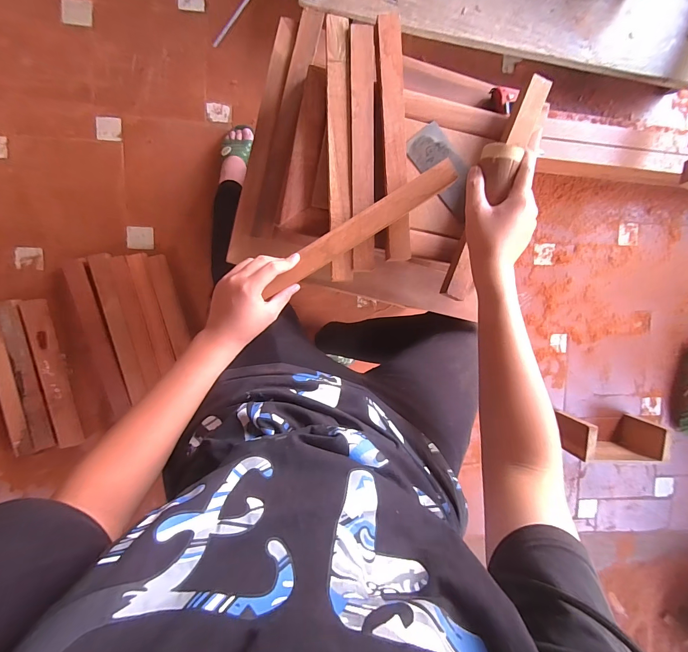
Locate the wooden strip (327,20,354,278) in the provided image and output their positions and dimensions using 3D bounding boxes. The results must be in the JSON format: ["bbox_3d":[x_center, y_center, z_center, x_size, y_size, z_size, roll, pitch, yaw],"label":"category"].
[{"bbox_3d":[-0.006,-0.241,0.468,0.031,0.010,0.350,-1,93,-6],"label":"wooden strip"}]

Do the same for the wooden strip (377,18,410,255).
[{"bbox_3d":[0.072,-0.263,0.484,0.034,0.015,0.333,-3,94,-4],"label":"wooden strip"}]

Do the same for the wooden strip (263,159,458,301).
[{"bbox_3d":[0.022,-0.133,0.460,0.293,0.013,0.035,-34,96,-1],"label":"wooden strip"}]

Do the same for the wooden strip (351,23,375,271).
[{"bbox_3d":[0.027,-0.249,0.481,0.032,0.008,0.334,-1,93,-6],"label":"wooden strip"}]

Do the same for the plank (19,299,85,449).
[{"bbox_3d":[-0.829,0.138,0.969,0.068,0.027,0.426,-11,95,-5],"label":"plank"}]

